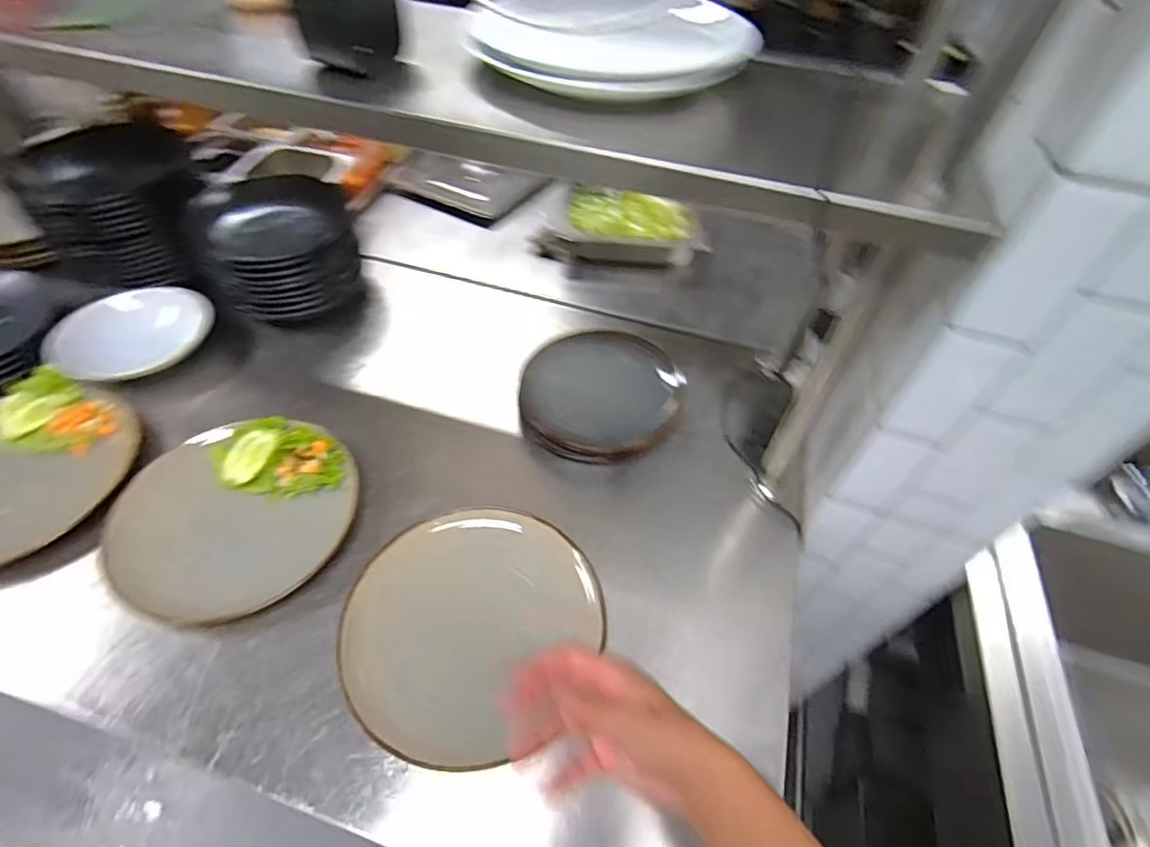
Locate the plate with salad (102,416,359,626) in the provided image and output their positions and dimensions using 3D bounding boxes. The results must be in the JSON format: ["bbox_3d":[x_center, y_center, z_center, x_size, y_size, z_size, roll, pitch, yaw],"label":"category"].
[{"bbox_3d":[-0.390,0.101,0.646,0.244,0.037,0.243,2,49,-2],"label":"plate with salad"}]

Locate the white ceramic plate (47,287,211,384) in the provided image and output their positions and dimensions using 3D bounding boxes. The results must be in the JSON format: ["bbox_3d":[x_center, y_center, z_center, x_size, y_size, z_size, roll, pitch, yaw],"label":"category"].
[{"bbox_3d":[-0.641,-0.133,0.800,0.188,0.035,0.188,2,49,-2],"label":"white ceramic plate"}]

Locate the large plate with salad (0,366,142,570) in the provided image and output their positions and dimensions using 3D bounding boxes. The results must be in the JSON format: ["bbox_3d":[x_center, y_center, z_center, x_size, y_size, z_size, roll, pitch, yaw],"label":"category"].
[{"bbox_3d":[-0.663,0.053,0.653,0.230,0.032,0.261,31,54,21],"label":"large plate with salad"}]

